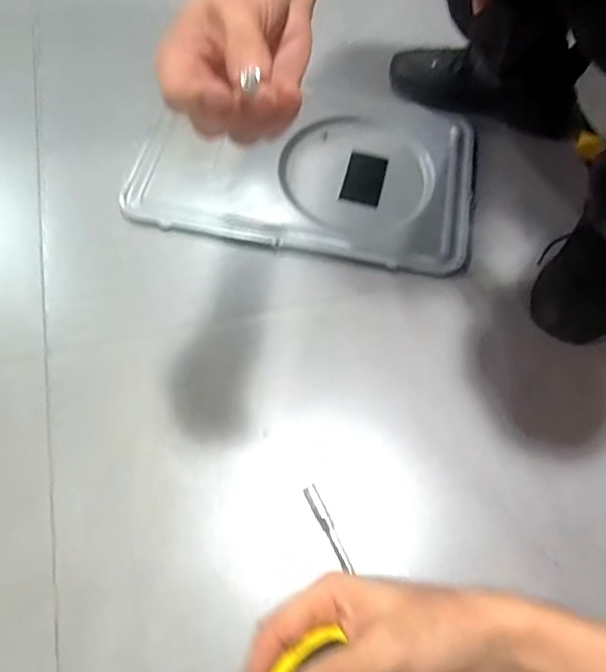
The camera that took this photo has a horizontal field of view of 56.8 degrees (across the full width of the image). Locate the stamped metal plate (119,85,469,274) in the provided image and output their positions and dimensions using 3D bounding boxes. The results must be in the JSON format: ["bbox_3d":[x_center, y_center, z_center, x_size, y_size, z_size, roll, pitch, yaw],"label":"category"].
[{"bbox_3d":[0.014,-0.249,0.787,0.452,0.020,0.302,9,65,1],"label":"stamped metal plate"}]

